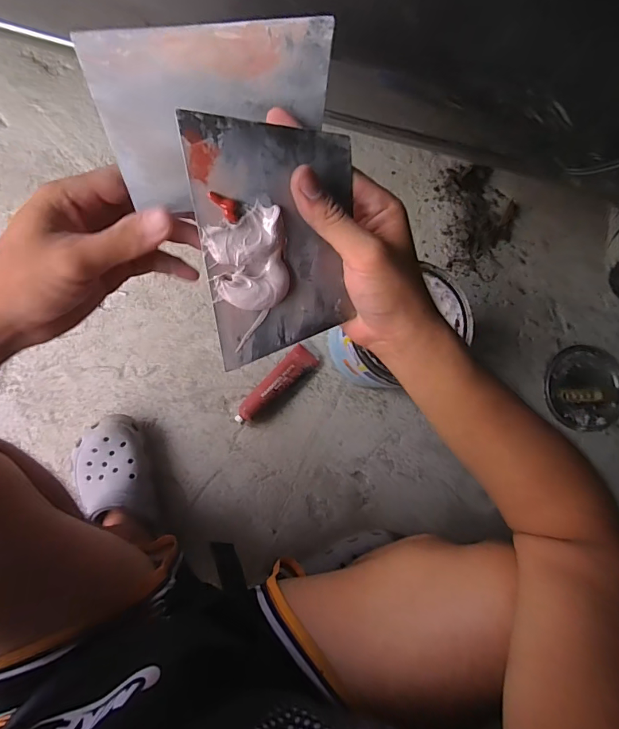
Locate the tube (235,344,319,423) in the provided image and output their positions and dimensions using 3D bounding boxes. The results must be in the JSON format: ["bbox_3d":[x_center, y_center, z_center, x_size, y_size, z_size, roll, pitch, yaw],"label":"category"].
[{"bbox_3d":[-0.061,0.032,0.708,0.164,0.032,0.044,-41,91,-6],"label":"tube"}]

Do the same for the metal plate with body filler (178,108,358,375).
[{"bbox_3d":[-0.016,-0.072,0.255,0.092,0.008,0.136,-14,116,-18],"label":"metal plate with body filler"}]

